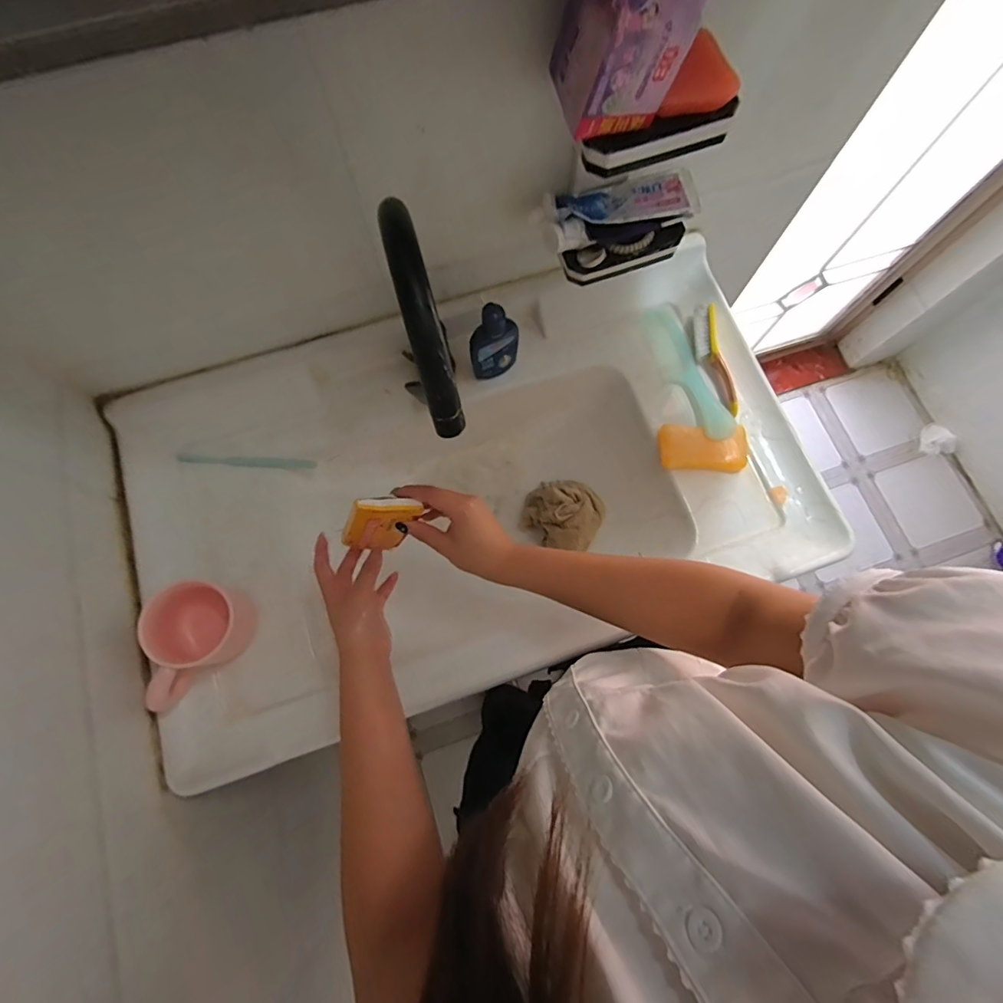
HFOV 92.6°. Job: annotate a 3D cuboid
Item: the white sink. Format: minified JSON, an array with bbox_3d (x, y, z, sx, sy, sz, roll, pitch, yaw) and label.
[{"bbox_3d":[-0.034,-0.015,0.632,0.790,0.147,0.460,-17,75,-7],"label":"white sink"}]

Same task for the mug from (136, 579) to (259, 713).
[{"bbox_3d":[-0.322,0.151,0.501,0.071,0.077,0.127,13,75,3],"label":"mug"}]

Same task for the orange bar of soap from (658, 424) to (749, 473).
[{"bbox_3d":[0.255,-0.067,0.605,0.107,0.021,0.054,3,74,0],"label":"orange bar of soap"}]

